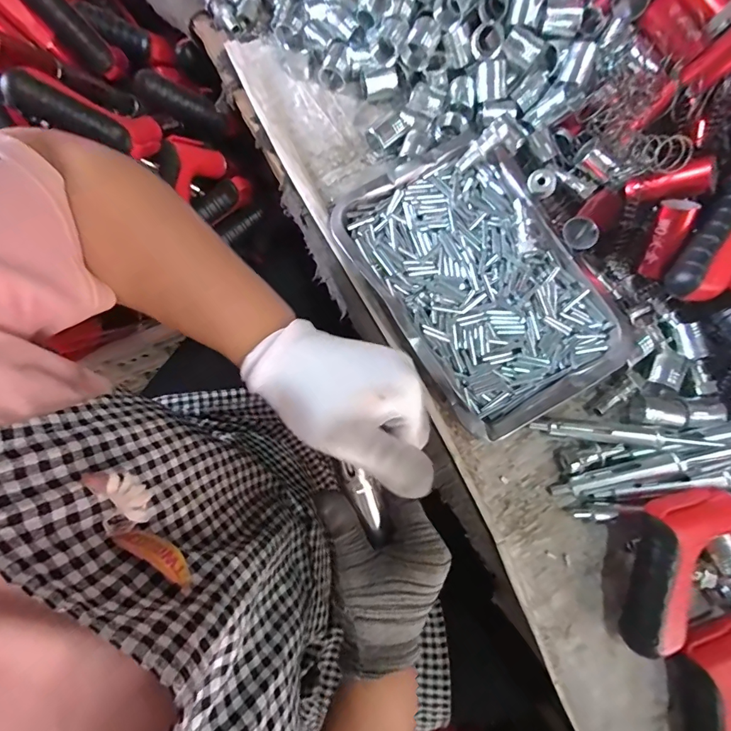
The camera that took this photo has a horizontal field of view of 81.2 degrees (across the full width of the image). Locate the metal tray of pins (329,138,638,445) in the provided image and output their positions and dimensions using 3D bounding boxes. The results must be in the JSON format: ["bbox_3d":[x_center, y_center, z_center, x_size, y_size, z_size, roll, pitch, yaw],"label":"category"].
[{"bbox_3d":[0.101,-0.077,0.380,0.173,0.026,0.248,-31,81,-7],"label":"metal tray of pins"}]

